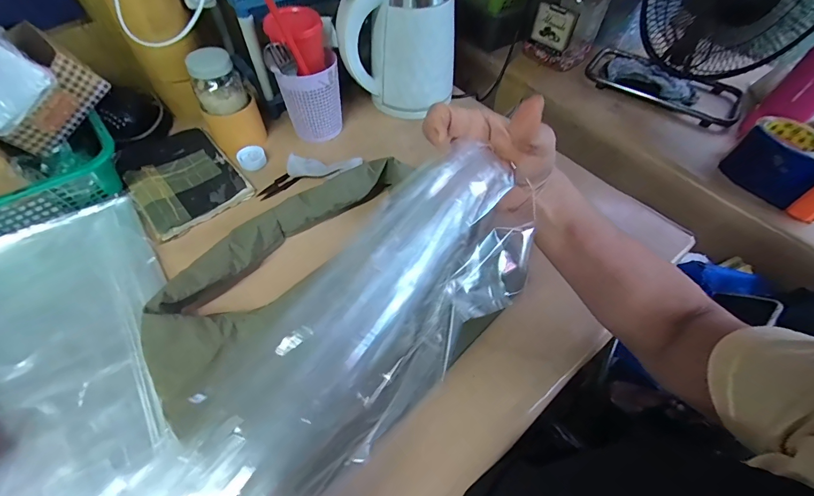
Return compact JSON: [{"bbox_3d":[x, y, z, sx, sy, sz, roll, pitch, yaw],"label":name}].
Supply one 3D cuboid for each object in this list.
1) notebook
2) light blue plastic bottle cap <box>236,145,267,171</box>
[{"bbox_3d":[-0.345,-0.116,0.553,0.139,0.012,0.221,-34,63,-23],"label":"notebook"},{"bbox_3d":[-0.246,-0.143,0.577,0.041,0.016,0.038,1,55,-1],"label":"light blue plastic bottle cap"}]

